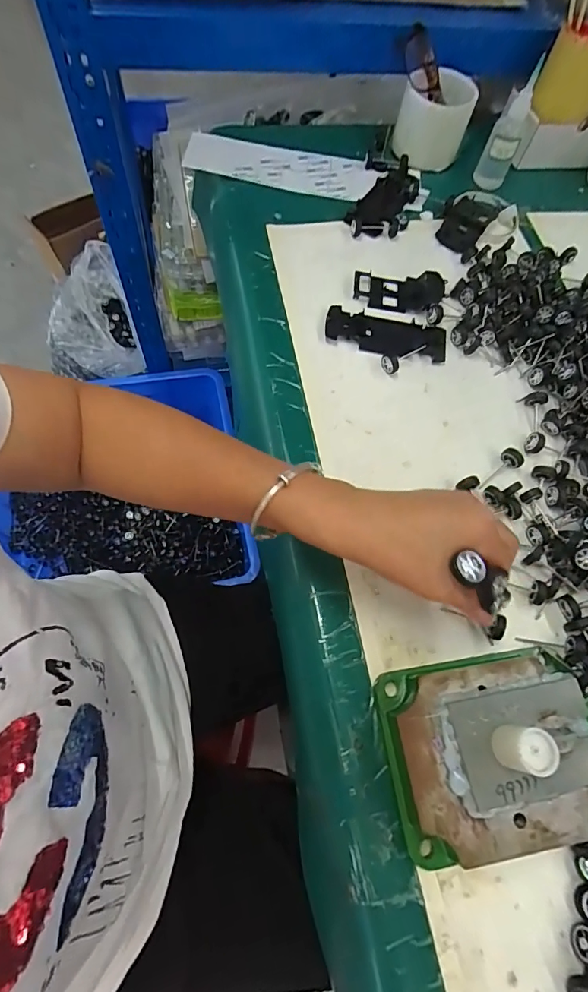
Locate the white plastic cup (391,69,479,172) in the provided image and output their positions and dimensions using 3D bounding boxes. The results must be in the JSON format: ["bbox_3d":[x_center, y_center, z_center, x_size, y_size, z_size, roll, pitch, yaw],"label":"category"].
[{"bbox_3d":[0.171,-0.467,0.561,0.085,0.074,0.079,2,66,-5],"label":"white plastic cup"}]

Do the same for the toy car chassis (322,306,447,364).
[{"bbox_3d":[0.095,-0.165,0.465,0.123,0.018,0.048,12,65,-1],"label":"toy car chassis"}]

